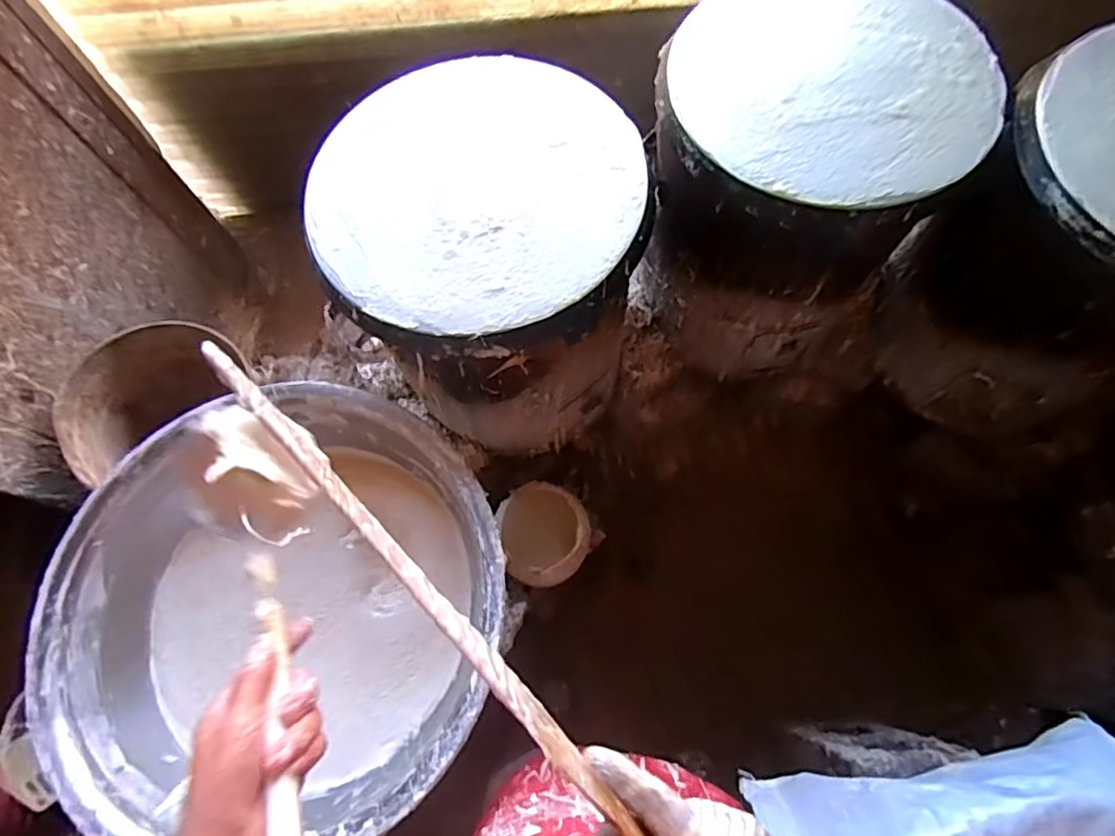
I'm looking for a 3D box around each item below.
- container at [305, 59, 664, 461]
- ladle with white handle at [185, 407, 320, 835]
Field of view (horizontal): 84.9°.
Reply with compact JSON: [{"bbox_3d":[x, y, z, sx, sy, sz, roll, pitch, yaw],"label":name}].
[{"bbox_3d":[-0.086,-0.184,0.834,0.355,0.382,0.346,0,71,0],"label":"container"},{"bbox_3d":[-0.179,0.179,0.389,0.060,0.090,0.402,-17,65,-6],"label":"ladle with white handle"}]

